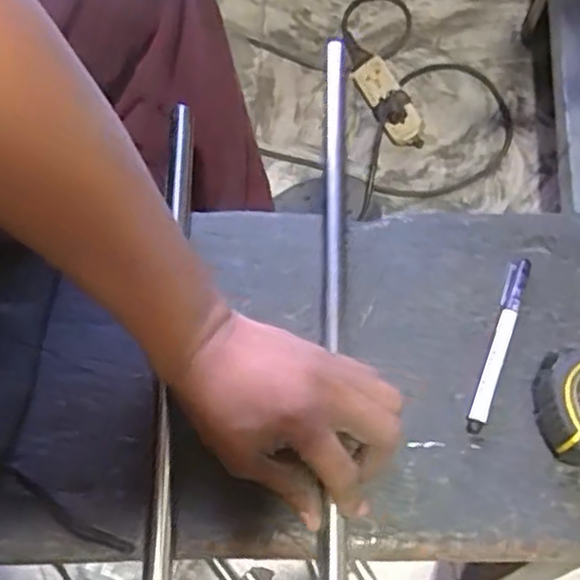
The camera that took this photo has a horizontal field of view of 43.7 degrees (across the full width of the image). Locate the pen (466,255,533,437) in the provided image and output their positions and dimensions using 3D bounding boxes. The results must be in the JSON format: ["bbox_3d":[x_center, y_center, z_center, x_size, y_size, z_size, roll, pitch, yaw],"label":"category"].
[{"bbox_3d":[0.150,0.038,0.513,0.016,0.015,0.132,19,69,7],"label":"pen"}]

